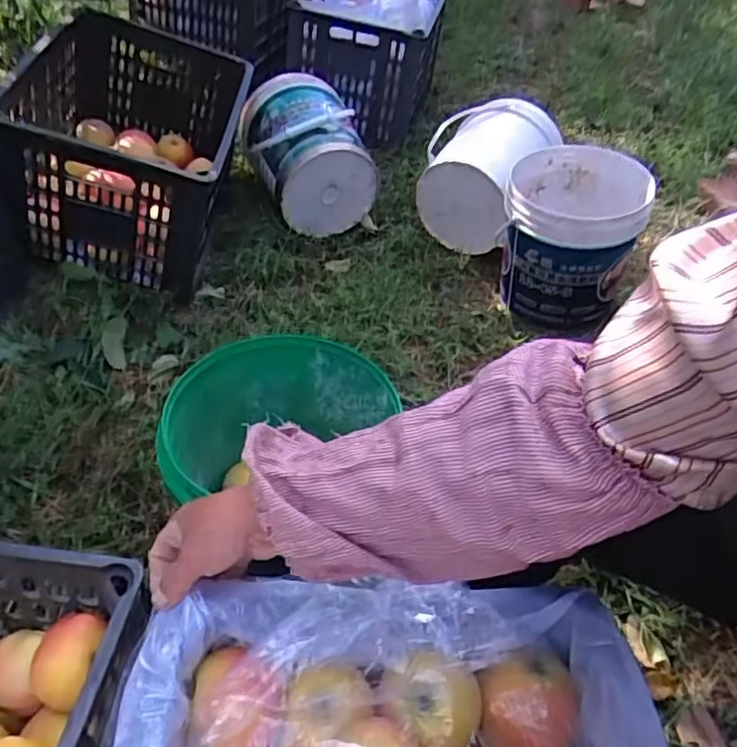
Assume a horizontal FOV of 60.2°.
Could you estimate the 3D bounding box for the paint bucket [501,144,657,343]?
[{"bbox_3d":[0.359,-0.245,1.187,0.232,0.277,0.229,18,44,11],"label":"paint bucket"}]

